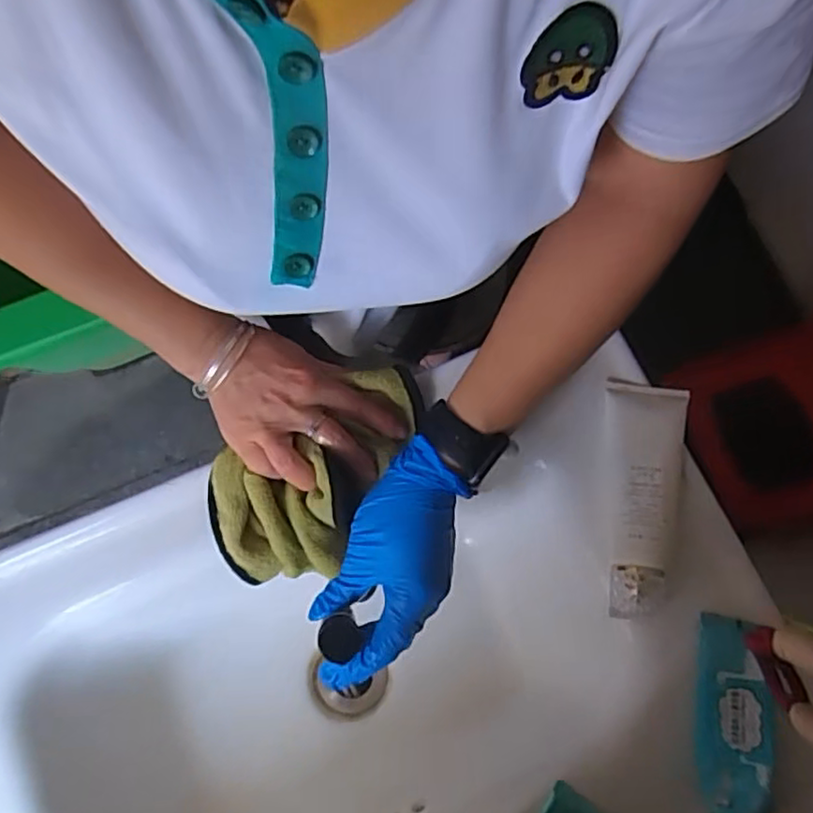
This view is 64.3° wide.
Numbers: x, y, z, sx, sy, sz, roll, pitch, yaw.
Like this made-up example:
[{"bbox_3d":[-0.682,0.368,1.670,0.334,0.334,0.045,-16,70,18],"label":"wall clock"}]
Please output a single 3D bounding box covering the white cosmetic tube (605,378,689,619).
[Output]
[{"bbox_3d":[0.170,0.062,0.461,0.054,0.036,0.168,8,79,0],"label":"white cosmetic tube"}]

